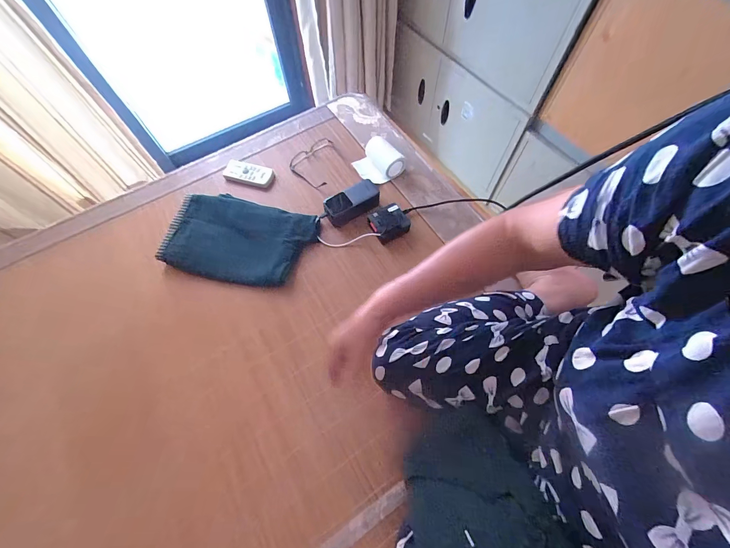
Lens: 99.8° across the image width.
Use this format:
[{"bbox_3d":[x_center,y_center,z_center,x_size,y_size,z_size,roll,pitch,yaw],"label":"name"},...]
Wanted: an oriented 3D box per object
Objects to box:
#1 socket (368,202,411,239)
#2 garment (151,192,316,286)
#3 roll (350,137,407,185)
[{"bbox_3d":[0.054,-0.118,0.697,0.082,0.032,0.073,-21,65,-9],"label":"socket"},{"bbox_3d":[-0.276,-0.077,0.680,0.304,0.043,0.192,13,65,7],"label":"garment"},{"bbox_3d":[0.032,-0.276,0.757,0.093,0.049,0.109,-36,69,-15],"label":"roll"}]

